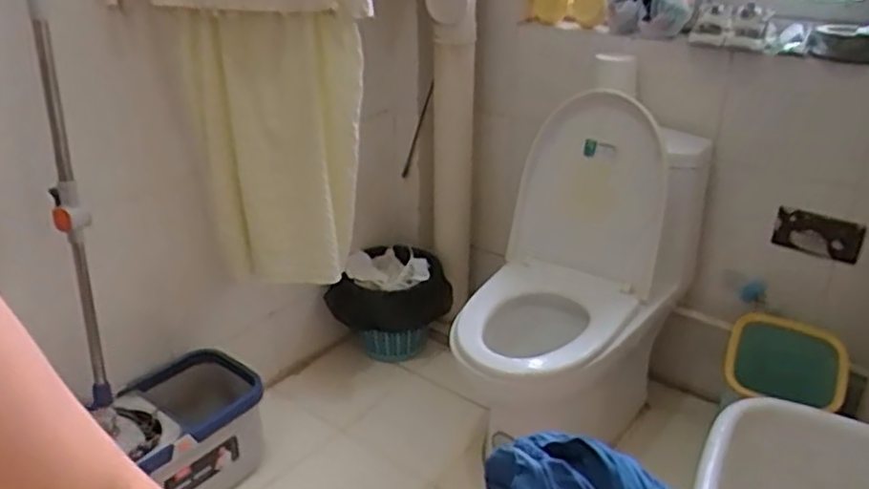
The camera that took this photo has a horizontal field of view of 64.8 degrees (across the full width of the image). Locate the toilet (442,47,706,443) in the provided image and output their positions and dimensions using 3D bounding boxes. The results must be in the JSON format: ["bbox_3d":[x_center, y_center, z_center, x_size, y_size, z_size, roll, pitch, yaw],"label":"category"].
[{"bbox_3d":[0.288,0.097,1.507,0.642,0.772,0.361,-22,33,-36],"label":"toilet"}]

